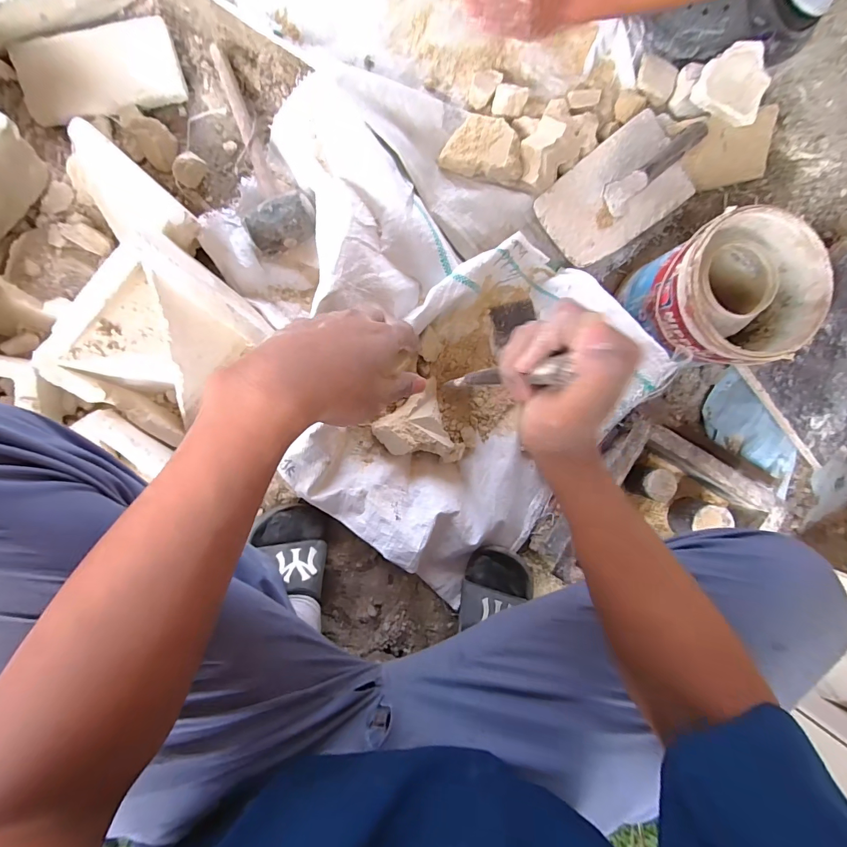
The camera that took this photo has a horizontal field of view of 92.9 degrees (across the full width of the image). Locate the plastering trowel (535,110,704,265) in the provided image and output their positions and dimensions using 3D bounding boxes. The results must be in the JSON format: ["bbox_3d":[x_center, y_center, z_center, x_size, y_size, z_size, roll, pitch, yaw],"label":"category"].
[{"bbox_3d":[0.291,-0.342,0.587,0.220,0.099,0.142,-39,96,-6],"label":"plastering trowel"}]

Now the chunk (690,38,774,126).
[{"bbox_3d":[0.462,-0.498,0.592,0.099,0.034,0.106,0,92,-5],"label":"chunk"}]

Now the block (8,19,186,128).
[{"bbox_3d":[-0.442,-0.478,0.552,0.204,0.031,0.096,-17,93,-4],"label":"block"}]

